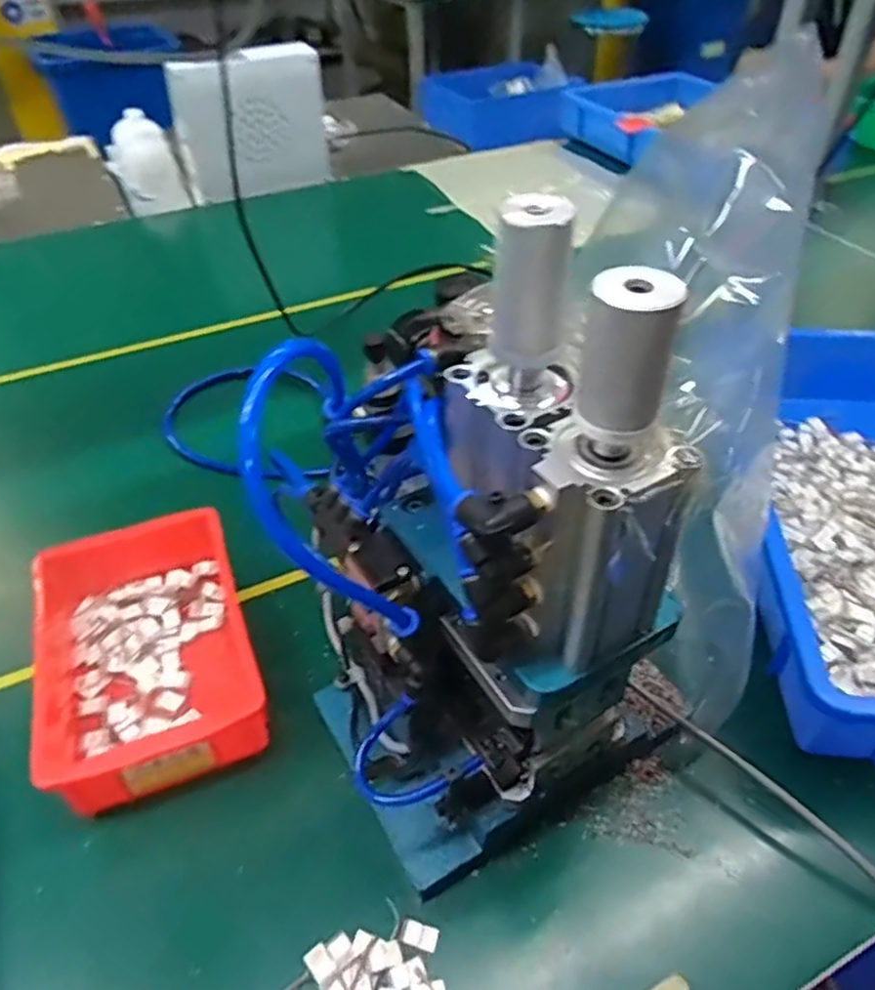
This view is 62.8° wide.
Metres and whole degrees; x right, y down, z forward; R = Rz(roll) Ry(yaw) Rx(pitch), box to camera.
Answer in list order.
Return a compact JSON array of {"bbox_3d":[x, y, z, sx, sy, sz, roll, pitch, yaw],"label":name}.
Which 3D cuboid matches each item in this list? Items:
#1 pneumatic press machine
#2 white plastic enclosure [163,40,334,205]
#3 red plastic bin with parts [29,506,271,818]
[{"bbox_3d":[0.010,0.028,0.368,0.206,0.331,0.173,34,53,31],"label":"pneumatic press machine"},{"bbox_3d":[-0.290,-0.579,1.119,0.223,0.204,0.074,-11,45,-11],"label":"white plastic enclosure"},{"bbox_3d":[-0.204,0.103,0.503,0.138,0.065,0.200,-16,46,-16],"label":"red plastic bin with parts"}]

